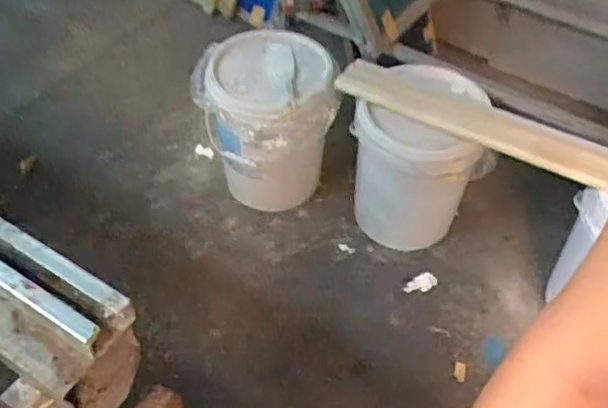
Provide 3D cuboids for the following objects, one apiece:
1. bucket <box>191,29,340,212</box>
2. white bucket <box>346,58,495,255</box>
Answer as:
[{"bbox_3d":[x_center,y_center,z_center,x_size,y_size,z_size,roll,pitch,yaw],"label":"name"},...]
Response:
[{"bbox_3d":[-0.069,-0.187,1.569,0.270,0.391,0.270,0,48,0],"label":"bucket"},{"bbox_3d":[0.270,-0.098,1.570,0.299,0.385,0.272,0,48,0],"label":"white bucket"}]

